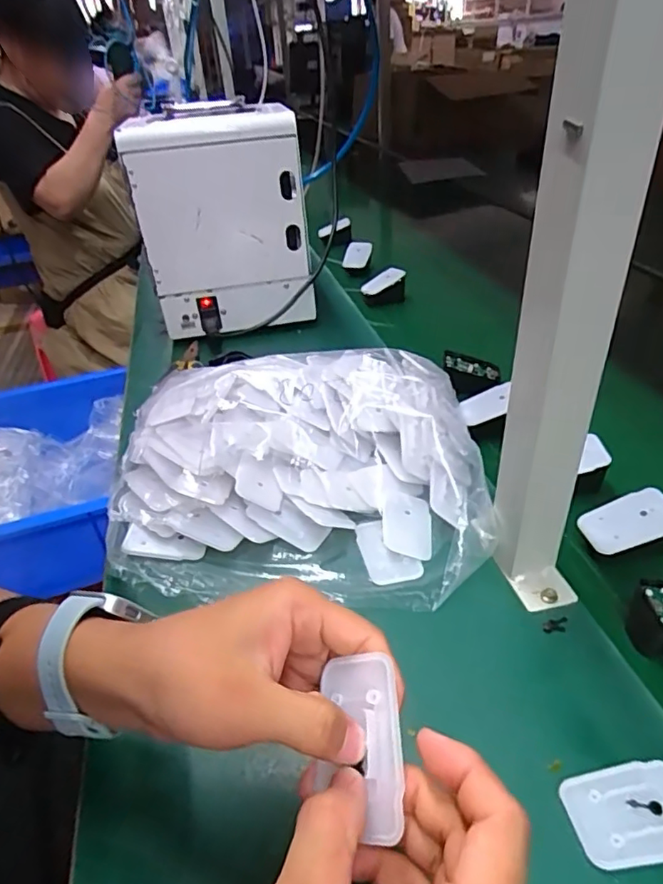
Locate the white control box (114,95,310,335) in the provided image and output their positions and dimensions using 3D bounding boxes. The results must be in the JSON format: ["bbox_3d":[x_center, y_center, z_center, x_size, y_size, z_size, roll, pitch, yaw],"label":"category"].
[{"bbox_3d":[-0.144,-0.296,0.779,0.215,0.279,0.133,-7,34,-1],"label":"white control box"}]

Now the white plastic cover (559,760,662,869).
[{"bbox_3d":[0.159,0.194,0.295,0.069,0.004,0.043,-9,34,-5],"label":"white plastic cover"}]

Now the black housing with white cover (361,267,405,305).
[{"bbox_3d":[0.083,-0.249,0.901,0.068,0.048,0.028,-2,34,6],"label":"black housing with white cover"}]

